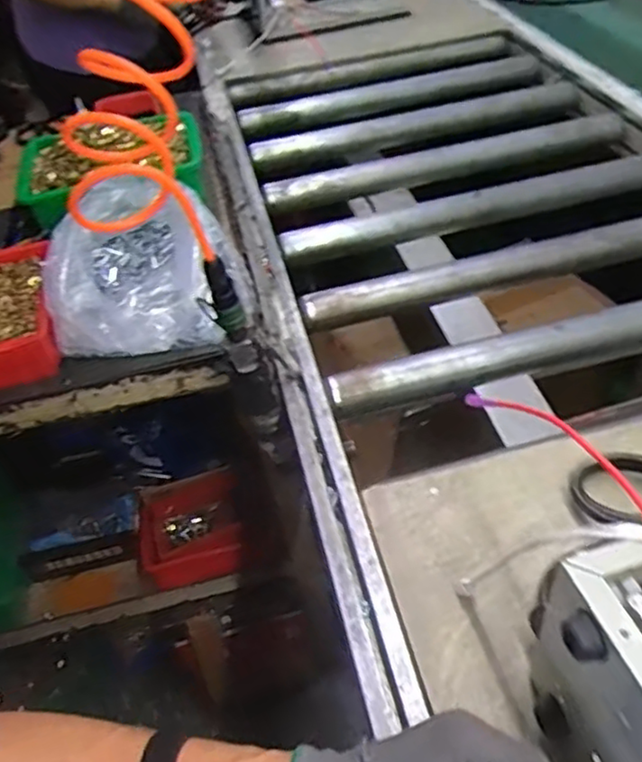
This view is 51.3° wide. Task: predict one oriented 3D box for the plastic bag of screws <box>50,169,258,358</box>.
[{"bbox_3d":[-0.199,-0.137,0.750,0.206,0.109,0.215,-12,44,-4],"label":"plastic bag of screws"}]

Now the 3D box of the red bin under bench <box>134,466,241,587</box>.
[{"bbox_3d":[-0.190,0.212,0.972,0.152,0.064,0.139,-16,45,-7],"label":"red bin under bench"}]

